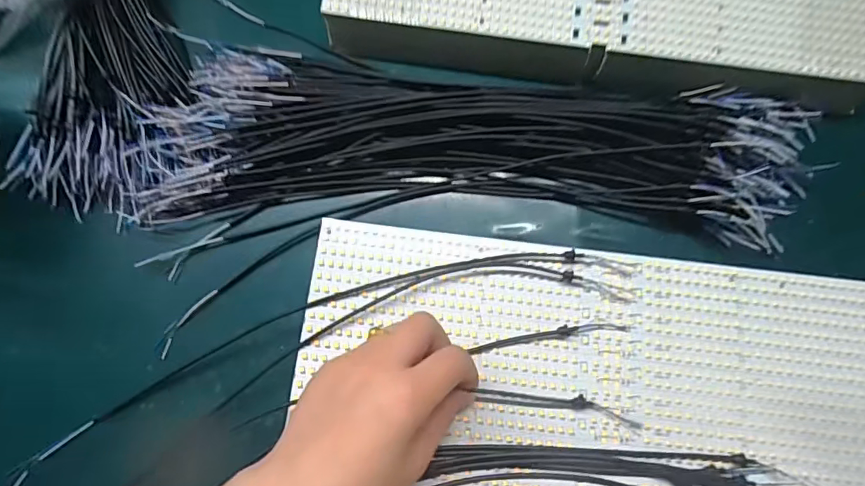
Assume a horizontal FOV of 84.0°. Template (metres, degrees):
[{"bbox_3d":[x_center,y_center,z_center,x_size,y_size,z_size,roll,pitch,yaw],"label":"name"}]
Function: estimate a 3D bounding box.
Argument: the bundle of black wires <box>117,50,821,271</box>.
[{"bbox_3d":[0.035,-0.077,0.356,0.497,0.028,0.166,-2,78,-3],"label":"bundle of black wires"}]

